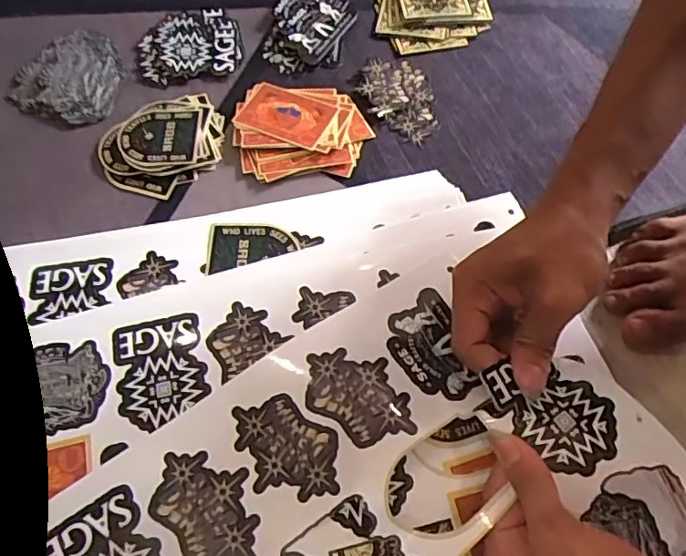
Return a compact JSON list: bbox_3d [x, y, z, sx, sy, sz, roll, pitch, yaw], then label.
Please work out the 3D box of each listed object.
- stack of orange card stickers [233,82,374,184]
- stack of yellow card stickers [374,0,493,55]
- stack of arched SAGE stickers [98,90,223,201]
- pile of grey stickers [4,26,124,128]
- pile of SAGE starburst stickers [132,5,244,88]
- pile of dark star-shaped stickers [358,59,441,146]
[{"bbox_3d":[-0.036,-0.131,0.467,0.112,0.009,0.095,-5,64,-2],"label":"stack of orange card stickers"},{"bbox_3d":[0.088,-0.276,0.539,0.110,0.012,0.112,-8,64,-4],"label":"stack of yellow card stickers"},{"bbox_3d":[-0.152,-0.117,0.463,0.107,0.010,0.085,-37,69,-16],"label":"stack of arched SAGE stickers"},{"bbox_3d":[-0.249,-0.190,0.494,0.097,0.013,0.111,12,64,6],"label":"pile of grey stickers"},{"bbox_3d":[-0.149,-0.222,0.514,0.100,0.008,0.085,-14,65,-6],"label":"pile of SAGE starburst stickers"},{"bbox_3d":[0.051,-0.162,0.486,0.061,0.006,0.094,-14,65,-7],"label":"pile of dark star-shaped stickers"}]

